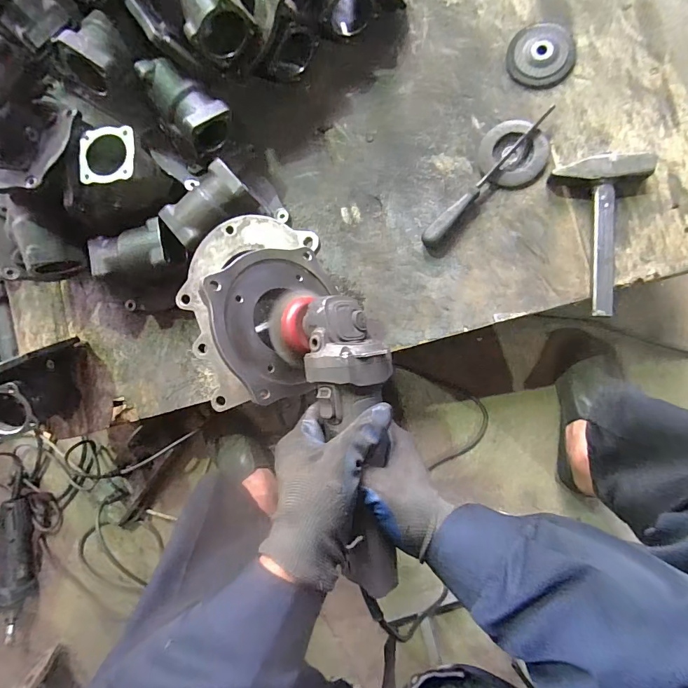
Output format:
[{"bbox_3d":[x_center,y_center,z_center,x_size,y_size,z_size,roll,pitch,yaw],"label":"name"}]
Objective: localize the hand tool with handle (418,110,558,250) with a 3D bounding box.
[{"bbox_3d":[0.212,-0.249,0.593,0.027,0.032,0.261,42,95,8],"label":"hand tool with handle"}]

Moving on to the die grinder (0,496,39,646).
[{"bbox_3d":[-0.686,0.473,0.835,0.059,0.058,0.295,-2,88,9],"label":"die grinder"}]

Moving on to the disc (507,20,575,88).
[{"bbox_3d":[0.296,-0.435,0.595,0.094,0.015,0.090,0,88,9],"label":"disc"}]

